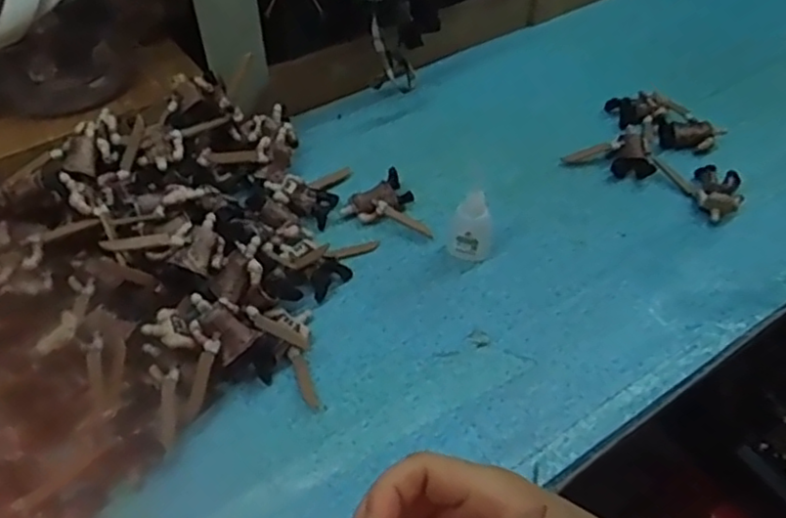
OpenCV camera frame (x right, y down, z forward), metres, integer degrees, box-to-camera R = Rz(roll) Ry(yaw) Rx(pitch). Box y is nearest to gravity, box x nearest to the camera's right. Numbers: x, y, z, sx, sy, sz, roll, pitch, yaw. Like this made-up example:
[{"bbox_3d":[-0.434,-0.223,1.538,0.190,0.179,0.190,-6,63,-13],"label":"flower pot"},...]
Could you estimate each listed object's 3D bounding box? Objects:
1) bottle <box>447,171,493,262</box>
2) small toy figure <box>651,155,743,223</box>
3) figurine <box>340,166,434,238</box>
[{"bbox_3d":[0.063,-0.029,0.500,0.034,0.069,0.024,12,49,9],"label":"bottle"},{"bbox_3d":[0.276,-0.070,0.574,0.046,0.020,0.084,-18,54,-18],"label":"small toy figure"},{"bbox_3d":[0.001,-0.051,0.548,0.073,0.017,0.053,12,49,9],"label":"figurine"}]

